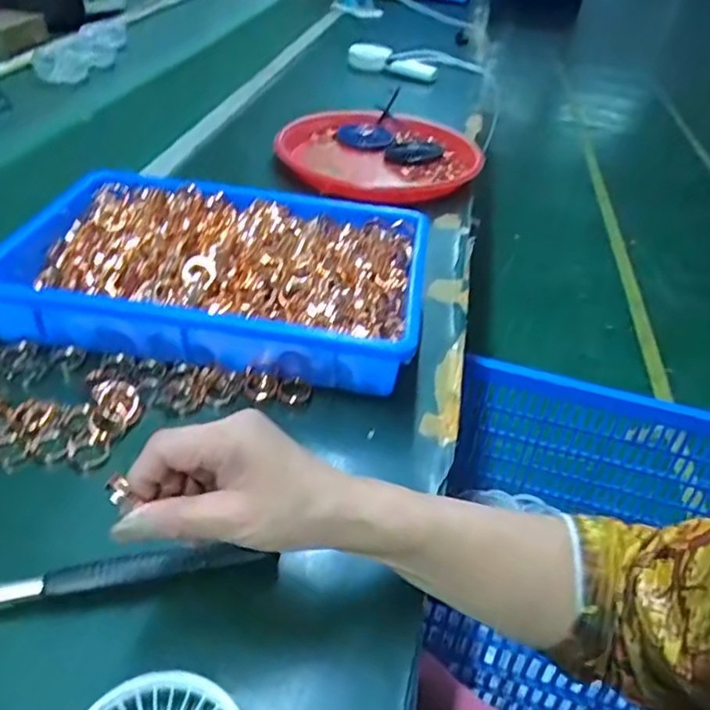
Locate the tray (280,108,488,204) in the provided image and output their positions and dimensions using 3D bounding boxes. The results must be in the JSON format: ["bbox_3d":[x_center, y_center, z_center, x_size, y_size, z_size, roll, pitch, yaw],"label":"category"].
[{"bbox_3d":[0.037,-0.284,0.887,0.267,0.047,0.221,11,38,8],"label":"tray"}]

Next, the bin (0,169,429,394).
[{"bbox_3d":[-0.123,-0.079,0.588,0.367,0.064,0.240,7,38,3],"label":"bin"}]

